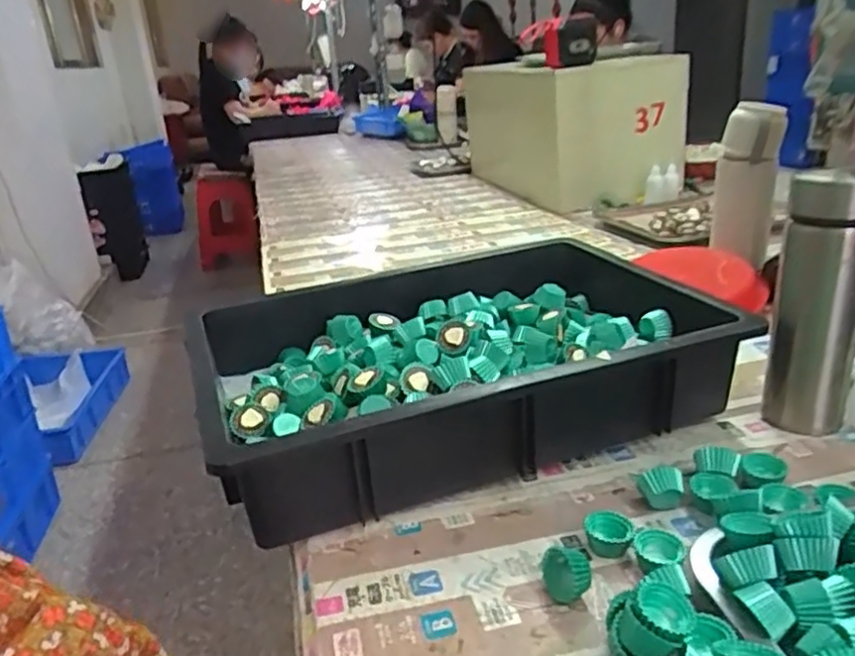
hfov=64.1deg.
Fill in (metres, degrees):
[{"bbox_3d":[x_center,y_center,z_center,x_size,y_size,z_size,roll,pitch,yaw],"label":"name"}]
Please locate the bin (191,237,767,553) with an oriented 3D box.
[{"bbox_3d":[0.024,0.035,0.619,0.413,0.102,0.301,-12,24,-17],"label":"bin"}]

